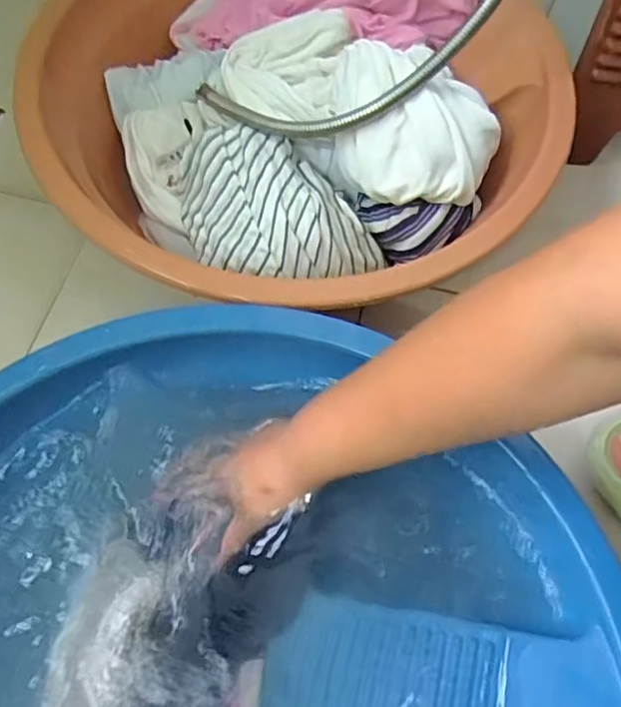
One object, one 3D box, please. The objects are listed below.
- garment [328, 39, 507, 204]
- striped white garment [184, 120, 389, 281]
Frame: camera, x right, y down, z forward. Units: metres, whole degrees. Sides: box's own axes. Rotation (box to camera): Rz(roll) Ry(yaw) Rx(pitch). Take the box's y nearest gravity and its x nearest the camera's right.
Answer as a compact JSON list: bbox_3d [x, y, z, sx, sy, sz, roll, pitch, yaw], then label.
[{"bbox_3d":[0.089,-0.192,0.539,0.144,0.082,0.109,8,63,-1],"label":"garment"},{"bbox_3d":[-0.028,-0.134,0.550,0.164,0.063,0.151,-9,65,-9],"label":"striped white garment"}]

